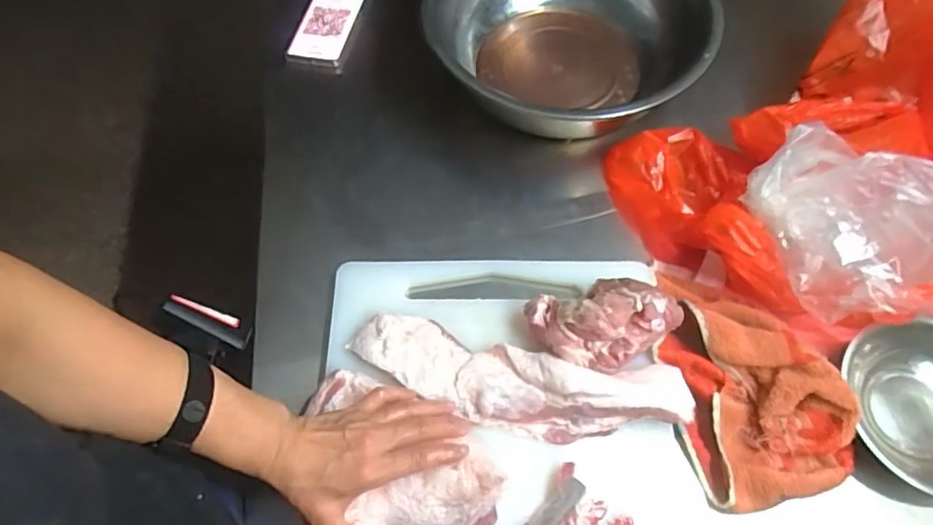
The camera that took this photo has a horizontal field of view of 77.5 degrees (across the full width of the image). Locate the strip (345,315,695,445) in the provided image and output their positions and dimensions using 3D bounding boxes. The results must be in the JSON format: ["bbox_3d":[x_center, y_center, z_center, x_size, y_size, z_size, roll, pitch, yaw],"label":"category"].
[{"bbox_3d":[0.043,0.113,0.550,0.318,0.042,0.086,11,65,7],"label":"strip"}]

